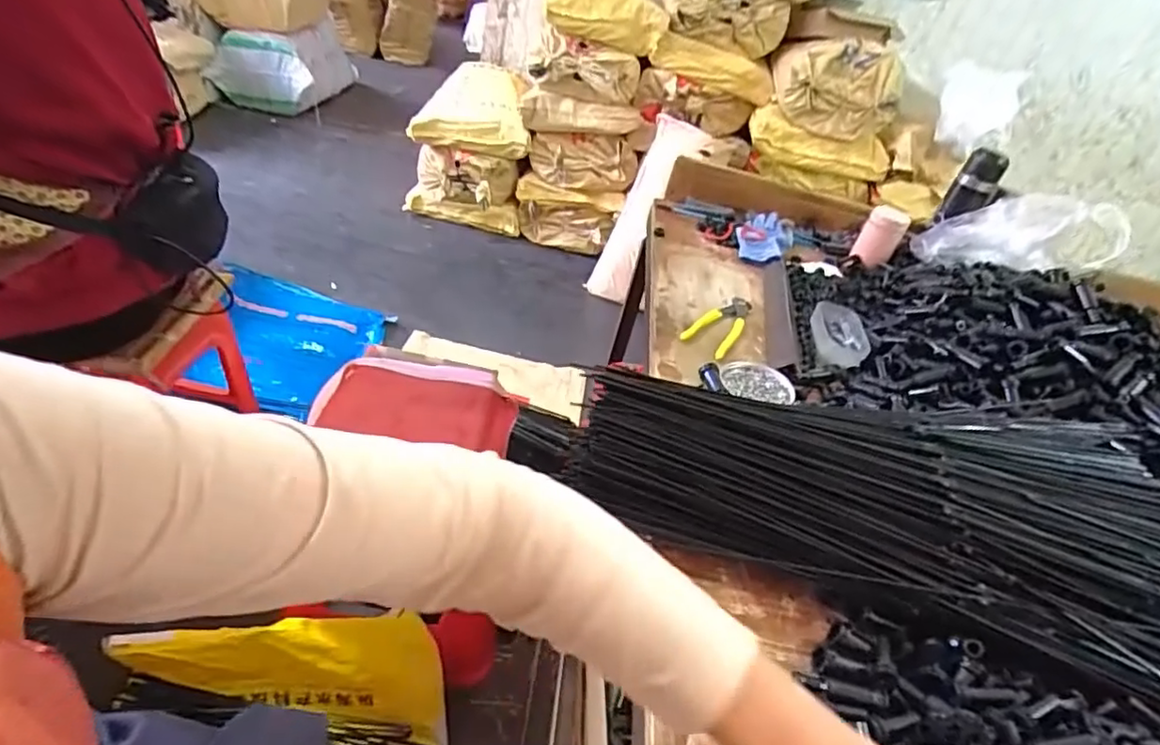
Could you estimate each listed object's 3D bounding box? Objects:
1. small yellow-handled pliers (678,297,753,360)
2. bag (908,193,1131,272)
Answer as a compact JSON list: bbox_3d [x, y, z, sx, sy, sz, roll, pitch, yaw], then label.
[{"bbox_3d":[0.196,-0.071,0.883,0.061,0.015,0.159,27,38,16],"label":"small yellow-handled pliers"},{"bbox_3d":[0.693,-0.225,1.014,0.290,0.103,0.106,4,27,44],"label":"bag"}]

